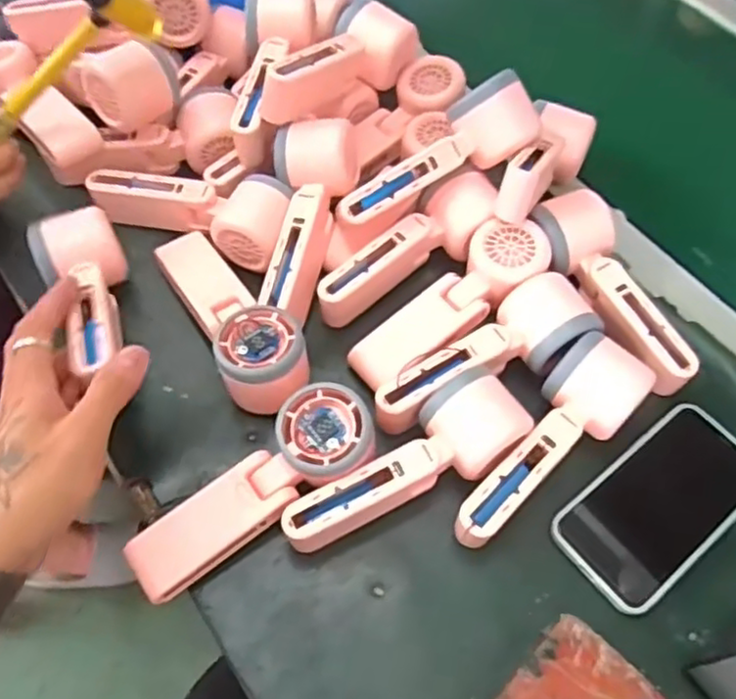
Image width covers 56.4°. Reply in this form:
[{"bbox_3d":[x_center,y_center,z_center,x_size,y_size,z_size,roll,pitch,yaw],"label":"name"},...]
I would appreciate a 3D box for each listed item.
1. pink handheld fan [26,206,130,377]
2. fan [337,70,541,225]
[{"bbox_3d":[-0.193,-0.034,0.471,0.053,0.053,0.148,-15,50,-11],"label":"pink handheld fan"},{"bbox_3d":[0.053,-0.140,0.518,0.165,0.058,0.049,-33,65,-5],"label":"fan"}]

